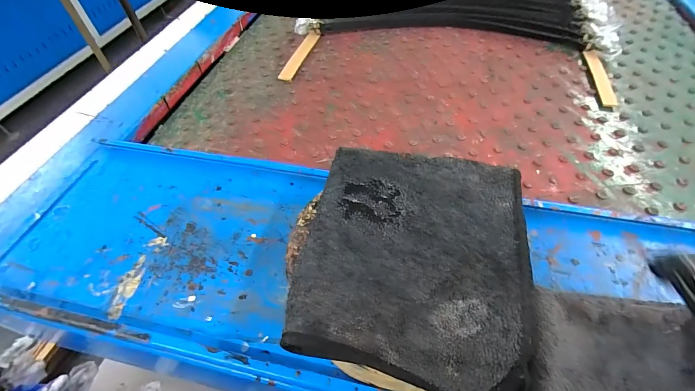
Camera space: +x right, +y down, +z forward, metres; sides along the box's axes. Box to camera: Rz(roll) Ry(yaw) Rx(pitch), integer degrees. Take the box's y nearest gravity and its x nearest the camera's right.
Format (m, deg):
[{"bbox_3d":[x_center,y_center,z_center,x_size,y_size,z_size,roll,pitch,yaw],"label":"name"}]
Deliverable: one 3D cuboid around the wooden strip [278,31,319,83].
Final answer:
[{"bbox_3d":[-0.081,-0.238,0.571,0.026,0.010,0.148,11,52,11],"label":"wooden strip"}]

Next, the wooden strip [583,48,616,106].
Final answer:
[{"bbox_3d":[0.371,-0.176,0.491,0.020,0.007,0.137,9,52,10],"label":"wooden strip"}]

